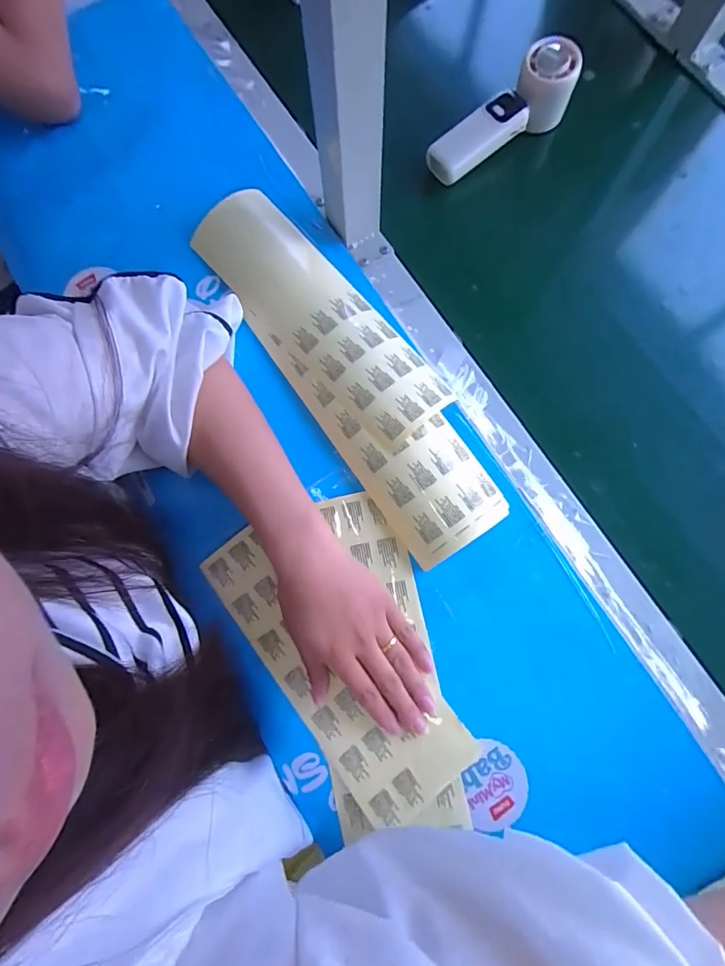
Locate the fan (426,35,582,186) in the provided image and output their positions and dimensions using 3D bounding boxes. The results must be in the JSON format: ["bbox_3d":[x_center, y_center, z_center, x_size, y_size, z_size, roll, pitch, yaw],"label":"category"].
[{"bbox_3d":[0.139,-0.370,0.448,0.160,0.054,0.046,-35,80,6],"label":"fan"}]

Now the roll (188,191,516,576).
[{"bbox_3d":[-0.019,-0.118,0.398,0.110,0.035,0.400,-35,82,-6],"label":"roll"}]

